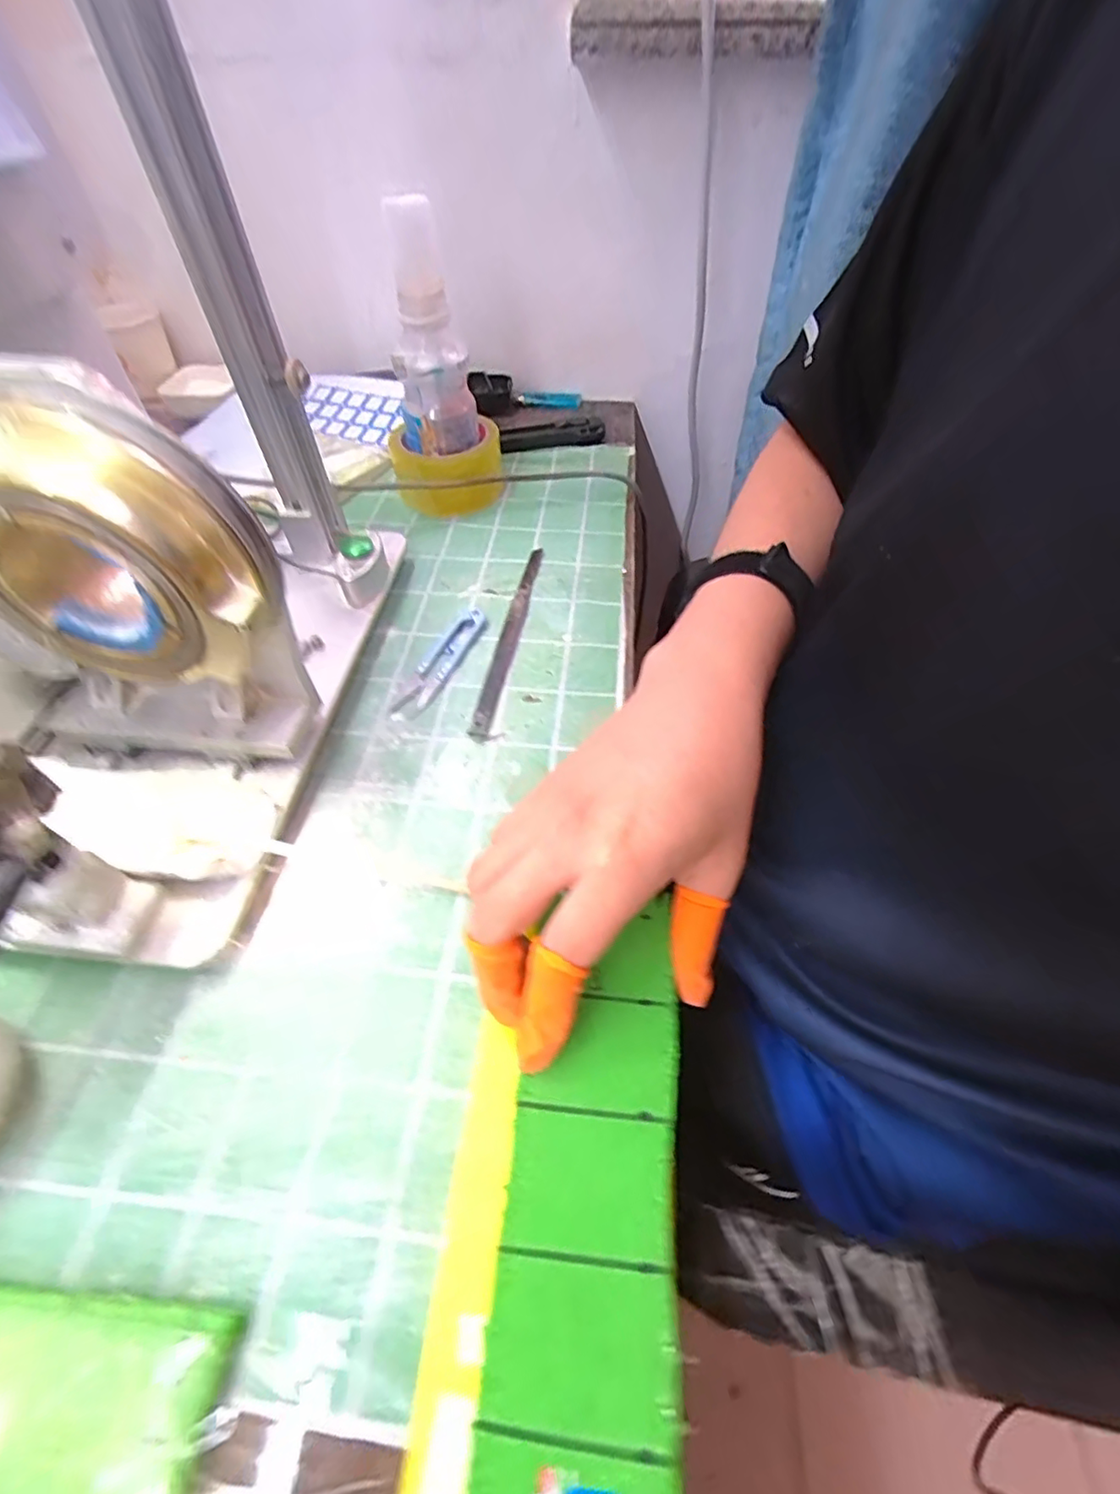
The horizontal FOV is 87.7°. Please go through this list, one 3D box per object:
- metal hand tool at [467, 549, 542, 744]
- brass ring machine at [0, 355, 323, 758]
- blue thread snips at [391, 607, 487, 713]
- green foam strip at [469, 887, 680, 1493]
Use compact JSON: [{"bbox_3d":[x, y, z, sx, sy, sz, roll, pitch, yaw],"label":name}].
[{"bbox_3d":[-0.036,-0.084,0.424,0.014,0.008,0.197,7,53,6],"label":"metal hand tool"},{"bbox_3d":[-0.196,-0.059,0.259,0.142,0.172,0.074,8,52,7],"label":"brass ring machine"},{"bbox_3d":[-0.082,-0.062,0.407,0.024,0.009,0.100,20,56,15],"label":"blue thread snips"},{"bbox_3d":[0.006,0.207,0.174,0.062,0.008,0.320,6,53,5],"label":"green foam strip"}]

